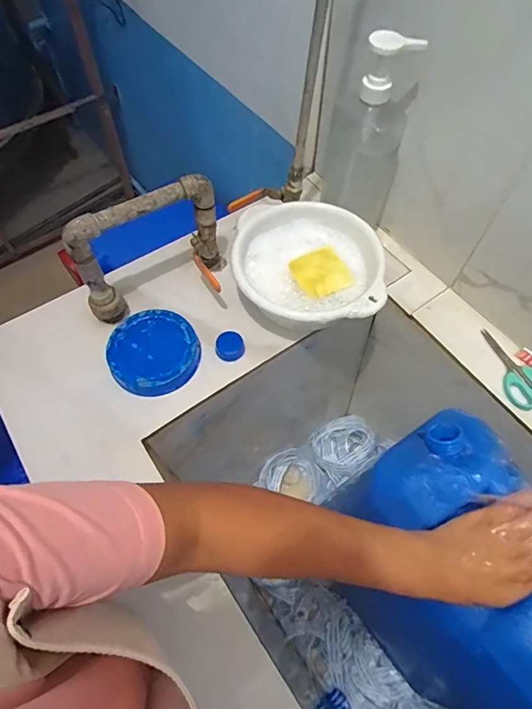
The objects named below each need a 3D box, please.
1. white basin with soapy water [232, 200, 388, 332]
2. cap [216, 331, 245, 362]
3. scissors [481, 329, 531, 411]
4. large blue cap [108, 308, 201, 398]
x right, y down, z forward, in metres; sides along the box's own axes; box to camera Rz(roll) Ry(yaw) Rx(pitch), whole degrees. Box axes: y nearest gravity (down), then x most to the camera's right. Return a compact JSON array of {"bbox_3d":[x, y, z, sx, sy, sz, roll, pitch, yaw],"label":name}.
[{"bbox_3d":[0.058,-0.120,0.621,0.194,0.087,0.211,1,61,0],"label":"white basin with soapy water"},{"bbox_3d":[-0.050,-0.011,0.596,0.039,0.021,0.036,0,61,0],"label":"cap"},{"bbox_3d":[0.334,0.014,0.583,0.060,0.012,0.121,-19,63,-11],"label":"scissors"},{"bbox_3d":[-0.151,-0.004,0.586,0.115,0.028,0.117,0,61,0],"label":"large blue cap"}]

